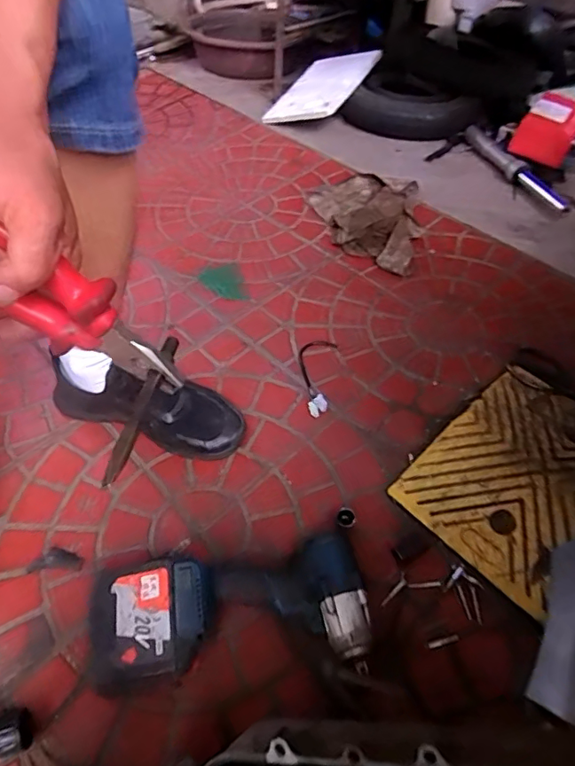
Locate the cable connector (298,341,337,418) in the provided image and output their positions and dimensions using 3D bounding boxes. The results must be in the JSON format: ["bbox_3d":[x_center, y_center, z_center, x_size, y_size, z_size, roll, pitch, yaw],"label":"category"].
[{"bbox_3d":[0.039,-0.016,0.758,0.055,0.024,0.153,8,53,7],"label":"cable connector"}]

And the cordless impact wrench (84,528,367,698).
[{"bbox_3d":[-0.057,0.237,0.532,0.272,0.075,0.129,-1,48,-6],"label":"cordless impact wrench"}]

